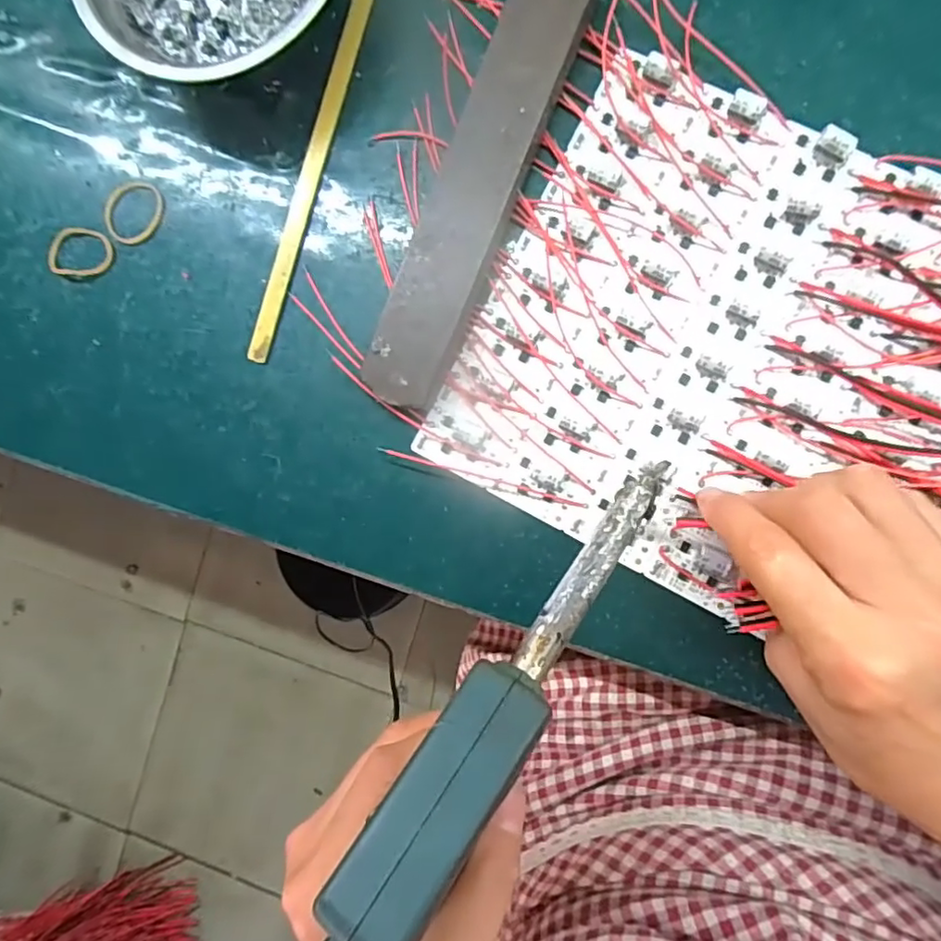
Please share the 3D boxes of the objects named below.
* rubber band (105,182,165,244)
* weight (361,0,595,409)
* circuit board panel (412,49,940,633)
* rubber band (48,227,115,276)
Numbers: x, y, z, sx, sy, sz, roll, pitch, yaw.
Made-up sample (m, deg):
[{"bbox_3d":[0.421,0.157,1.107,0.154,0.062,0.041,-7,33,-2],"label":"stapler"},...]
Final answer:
[{"bbox_3d":[-0.166,-0.127,0.297,0.029,0.004,0.031,0,89,7],"label":"rubber band"},{"bbox_3d":[0.003,-0.124,0.268,0.038,0.019,0.198,22,91,7],"label":"weight"},{"bbox_3d":[0.120,-0.045,0.259,0.234,0.014,0.198,28,92,6],"label":"circuit board panel"},{"bbox_3d":[-0.193,-0.107,0.297,0.032,0.004,0.025,12,90,7],"label":"rubber band"}]

